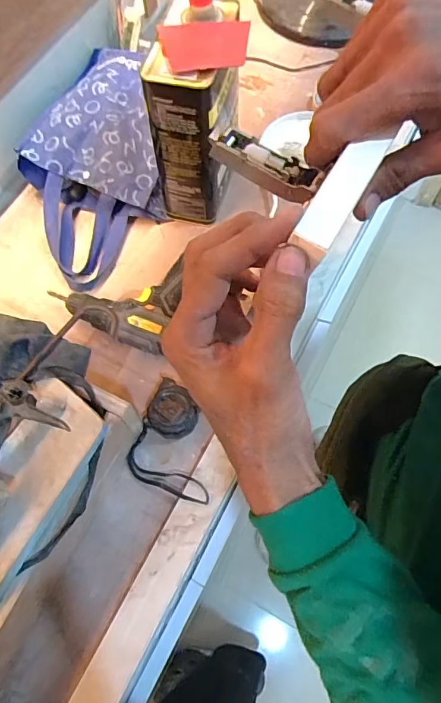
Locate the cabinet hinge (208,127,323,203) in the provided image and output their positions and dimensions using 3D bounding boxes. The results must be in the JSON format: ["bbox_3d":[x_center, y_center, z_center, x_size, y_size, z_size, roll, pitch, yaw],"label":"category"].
[{"bbox_3d":[0.027,-0.112,0.277,0.068,0.018,0.018,30,71,7],"label":"cabinet hinge"}]

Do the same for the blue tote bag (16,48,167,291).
[{"bbox_3d":[-0.212,-0.316,0.746,0.211,0.095,0.434,-8,67,-2],"label":"blue tote bag"}]

